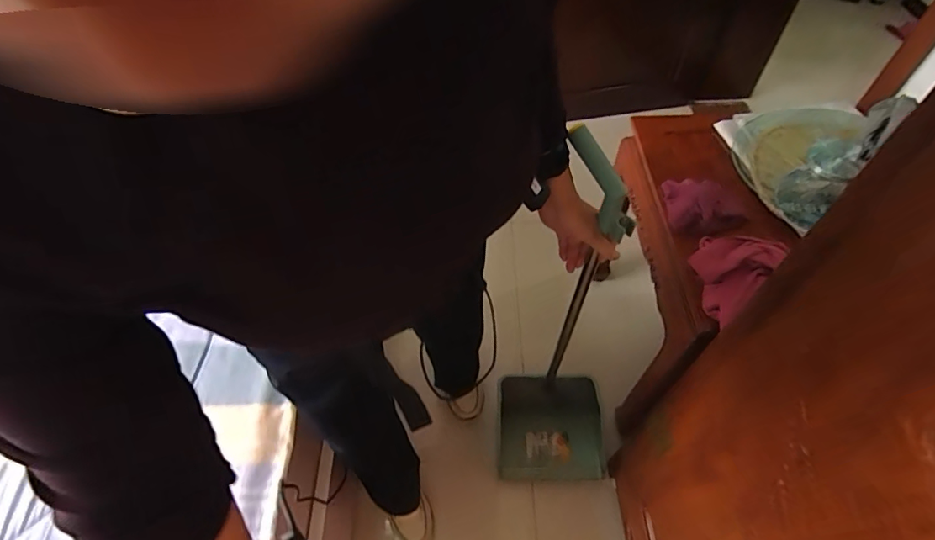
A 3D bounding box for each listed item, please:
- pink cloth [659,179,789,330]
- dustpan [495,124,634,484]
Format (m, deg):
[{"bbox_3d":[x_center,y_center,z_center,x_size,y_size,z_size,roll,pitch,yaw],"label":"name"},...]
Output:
[{"bbox_3d":[0.443,-0.055,0.811,0.134,0.043,0.281,-3,55,-1],"label":"pink cloth"},{"bbox_3d":[0.188,0.154,0.904,0.249,0.861,0.194,1,49,5],"label":"dustpan"}]

